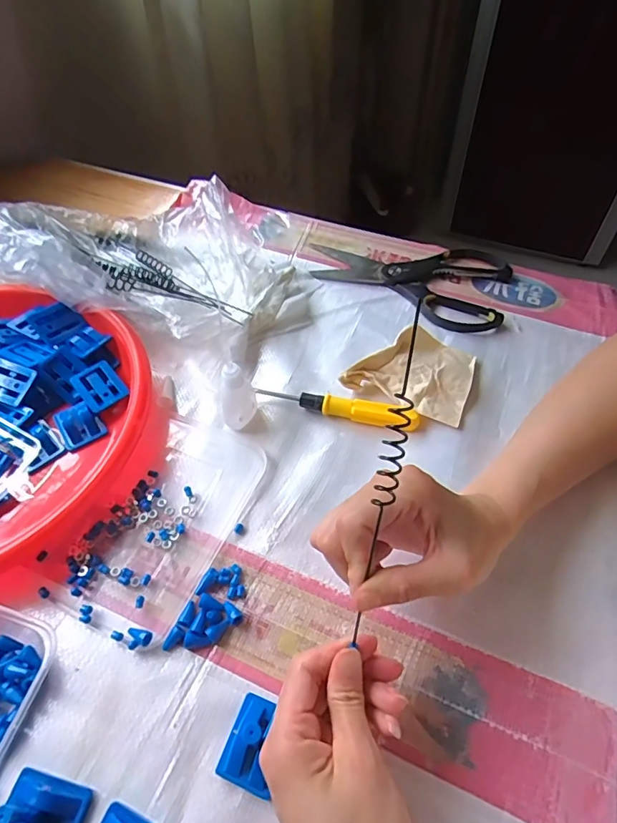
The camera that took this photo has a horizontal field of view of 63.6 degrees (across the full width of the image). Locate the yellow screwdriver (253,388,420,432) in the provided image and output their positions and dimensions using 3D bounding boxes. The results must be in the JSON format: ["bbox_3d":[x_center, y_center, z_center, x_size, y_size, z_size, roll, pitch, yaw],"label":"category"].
[{"bbox_3d":[0.024,-0.007,0.423,0.138,0.015,0.019,15,56,13],"label":"yellow screwdriver"}]

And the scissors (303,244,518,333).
[{"bbox_3d":[0.104,-0.144,0.526,0.202,0.012,0.123,16,56,13],"label":"scissors"}]

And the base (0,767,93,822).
[{"bbox_3d":[-0.146,0.211,0.259,0.042,0.041,0.033,12,55,11],"label":"base"}]

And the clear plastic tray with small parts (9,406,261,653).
[{"bbox_3d":[-0.117,0.075,0.378,0.118,0.008,0.167,21,57,17],"label":"clear plastic tray with small parts"}]

